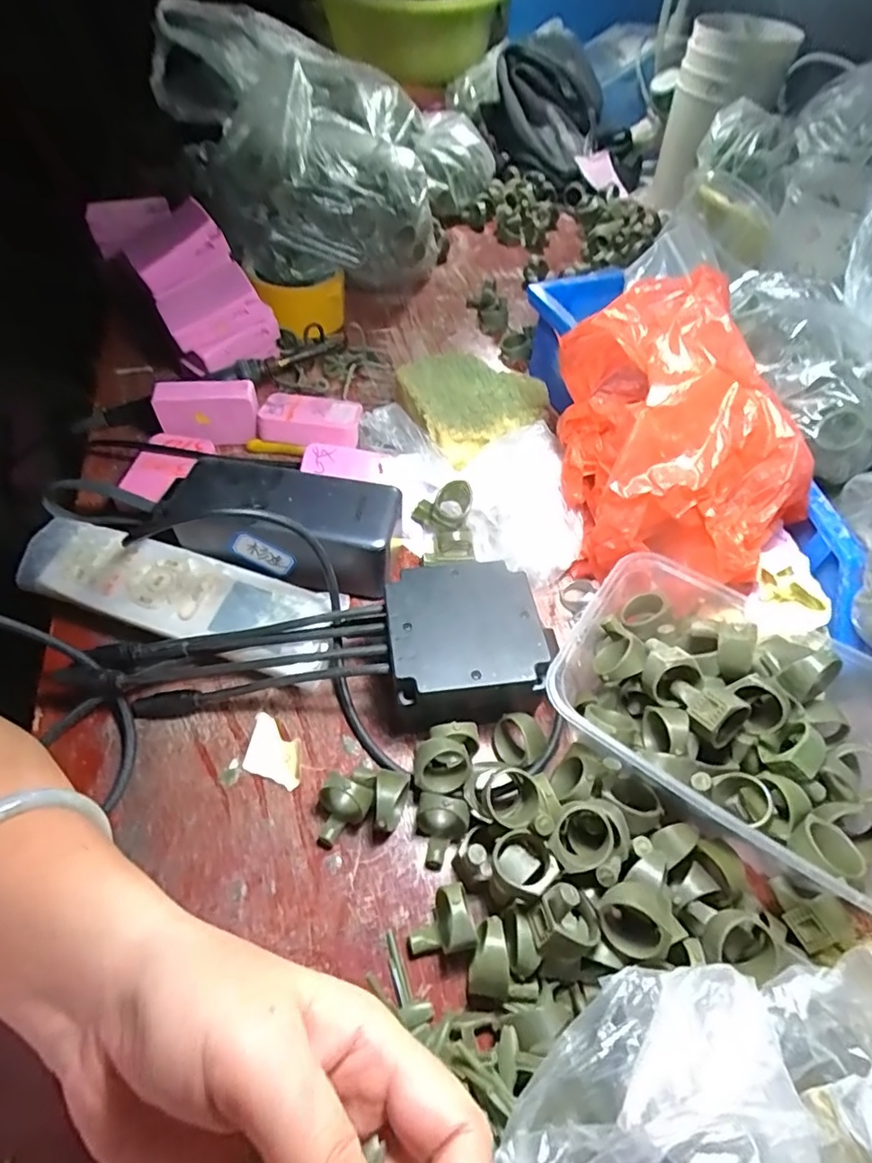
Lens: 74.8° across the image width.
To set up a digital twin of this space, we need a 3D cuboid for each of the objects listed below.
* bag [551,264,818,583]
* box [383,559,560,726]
[{"bbox_3d":[0.129,-0.073,0.317,0.101,0.121,0.150,-22,57,-18],"label":"bag"},{"bbox_3d":[0.014,0.033,0.307,0.080,0.037,0.082,-7,53,-7],"label":"box"}]

